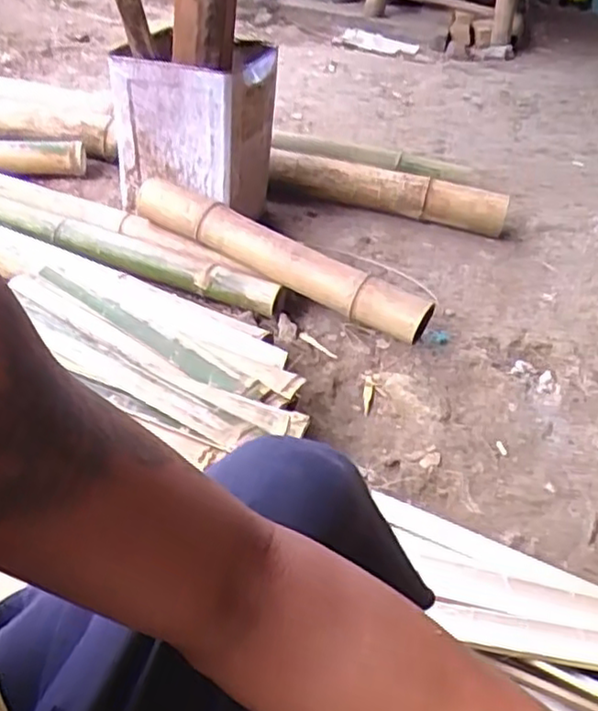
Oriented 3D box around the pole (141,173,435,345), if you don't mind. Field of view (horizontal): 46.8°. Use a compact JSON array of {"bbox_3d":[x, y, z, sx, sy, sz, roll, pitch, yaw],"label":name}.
[{"bbox_3d":[-0.057,-0.185,1.220,0.633,0.073,0.072,30,44,24],"label":"pole"}]

